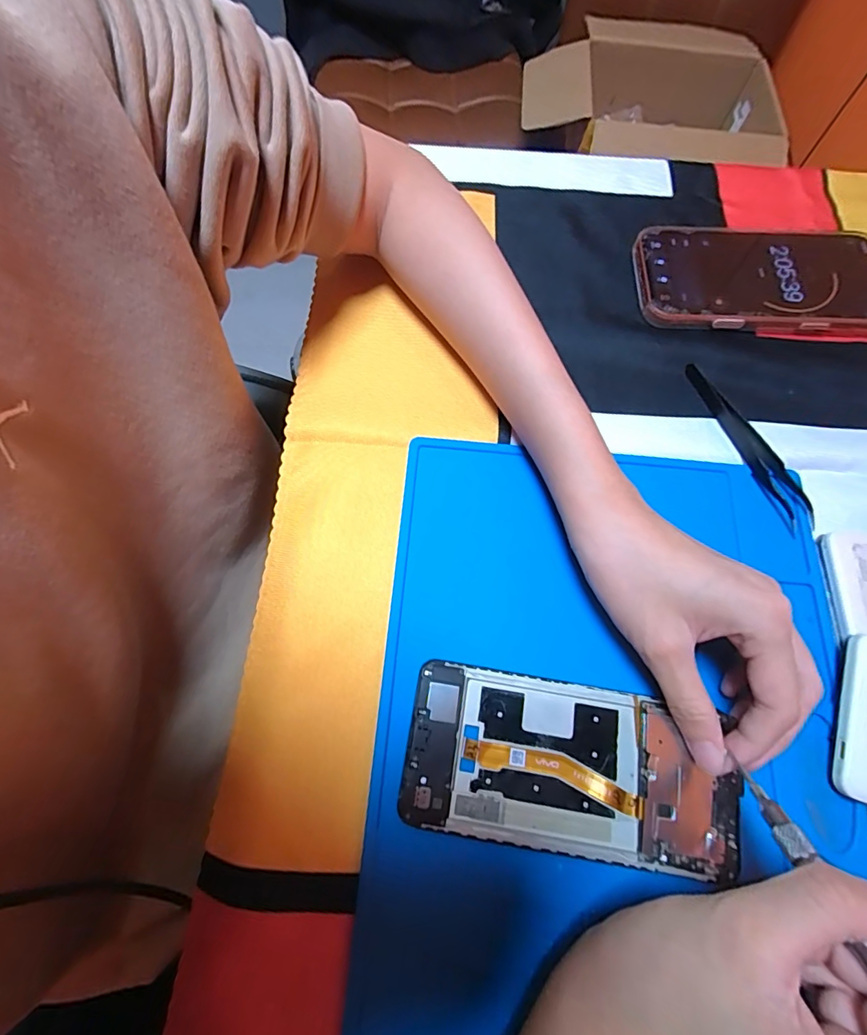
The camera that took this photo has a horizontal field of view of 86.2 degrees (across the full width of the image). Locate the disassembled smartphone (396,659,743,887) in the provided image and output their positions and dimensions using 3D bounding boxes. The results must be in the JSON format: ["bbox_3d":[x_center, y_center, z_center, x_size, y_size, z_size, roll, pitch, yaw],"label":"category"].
[{"bbox_3d":[0.062,0.115,0.212,0.148,0.008,0.072,13,70,4],"label":"disassembled smartphone"}]

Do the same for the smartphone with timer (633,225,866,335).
[{"bbox_3d":[0.222,-0.164,0.316,0.160,0.015,0.084,3,70,0],"label":"smartphone with timer"}]

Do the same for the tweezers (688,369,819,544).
[{"bbox_3d":[0.186,-0.045,0.275,0.015,0.007,0.114,-21,72,-8],"label":"tweezers"}]

